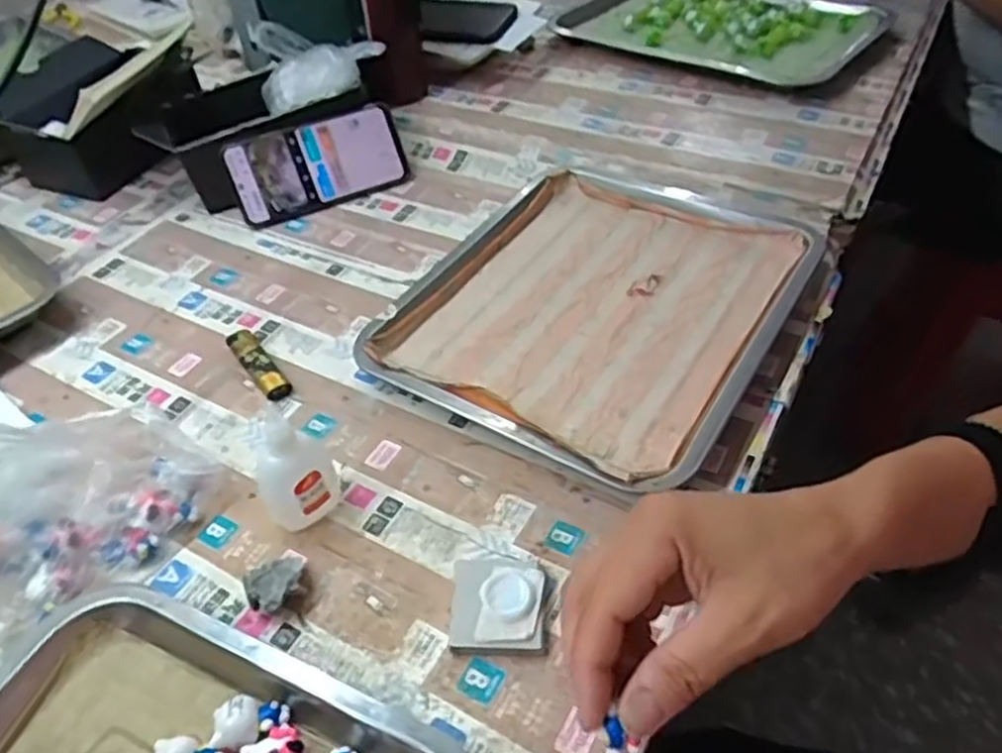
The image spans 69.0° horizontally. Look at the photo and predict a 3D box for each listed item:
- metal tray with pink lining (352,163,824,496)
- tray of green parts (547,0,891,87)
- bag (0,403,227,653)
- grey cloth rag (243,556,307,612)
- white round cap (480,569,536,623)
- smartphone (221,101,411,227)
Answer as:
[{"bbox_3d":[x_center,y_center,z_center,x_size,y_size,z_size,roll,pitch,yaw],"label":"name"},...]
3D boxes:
[{"bbox_3d":[0.070,-0.060,0.566,0.268,0.035,0.301,24,52,24],"label":"metal tray with pink lining"},{"bbox_3d":[0.244,-0.391,0.832,0.324,0.045,0.219,20,51,21],"label":"tray of green parts"},{"bbox_3d":[-0.258,0.063,0.424,0.102,0.094,0.147,33,56,30],"label":"bag"},{"bbox_3d":[-0.125,0.117,0.414,0.027,0.021,0.039,25,52,25],"label":"grey cloth rag"},{"bbox_3d":[0.004,0.118,0.396,0.027,0.004,0.030,-38,54,-25],"label":"white round cap"},{"bbox_3d":[-0.176,-0.205,0.700,0.165,0.077,0.012,-21,16,-15],"label":"smartphone"}]

